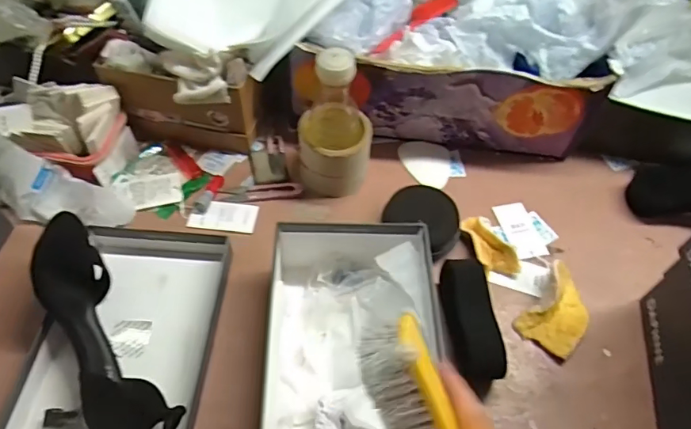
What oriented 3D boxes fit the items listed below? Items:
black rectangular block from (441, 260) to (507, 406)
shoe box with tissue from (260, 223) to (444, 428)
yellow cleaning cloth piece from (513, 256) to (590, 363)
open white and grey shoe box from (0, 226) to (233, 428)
[{"bbox_3d":[0.129,0.113,0.523,0.037,0.064,0.131,-4,55,-6],"label":"black rectangular block"},{"bbox_3d":[0.006,0.144,0.470,0.157,0.078,0.305,1,55,-3],"label":"shoe box with tissue"},{"bbox_3d":[0.236,0.107,0.555,0.063,0.035,0.089,36,60,20],"label":"yellow cleaning cloth piece"},{"bbox_3d":[-0.220,0.148,0.497,0.167,0.046,0.307,5,55,-1],"label":"open white and grey shoe box"}]

